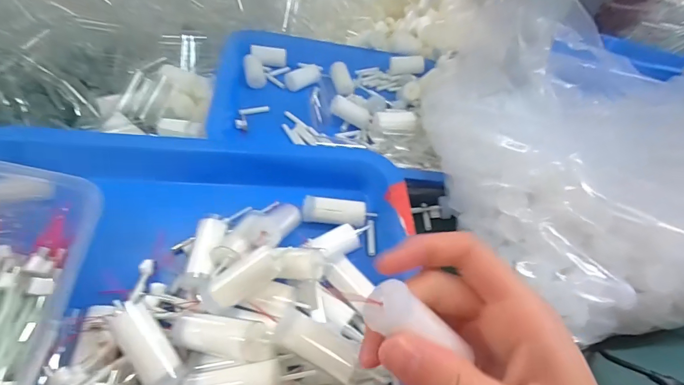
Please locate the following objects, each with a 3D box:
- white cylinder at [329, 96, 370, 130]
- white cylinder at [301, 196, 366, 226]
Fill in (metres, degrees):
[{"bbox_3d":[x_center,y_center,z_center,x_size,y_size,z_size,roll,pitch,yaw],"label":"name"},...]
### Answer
[{"bbox_3d":[0.010,-0.085,0.405,0.044,0.017,0.015,28,43,-12],"label":"white cylinder"},{"bbox_3d":[-0.006,0.017,0.304,0.048,0.022,0.017,5,44,-1],"label":"white cylinder"}]

